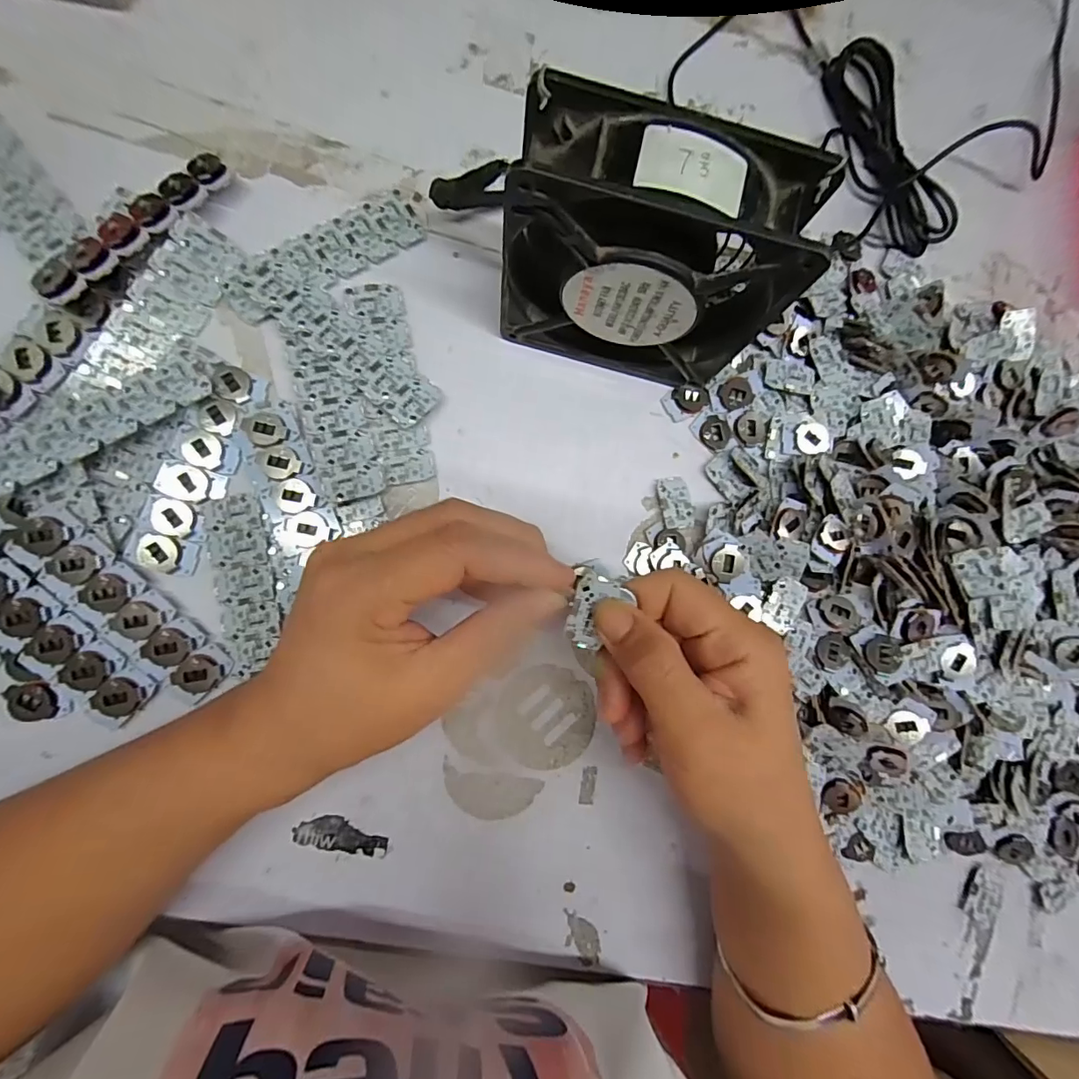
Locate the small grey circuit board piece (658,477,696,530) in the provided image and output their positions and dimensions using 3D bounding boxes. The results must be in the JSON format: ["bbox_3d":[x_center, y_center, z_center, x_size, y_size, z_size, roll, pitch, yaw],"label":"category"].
[{"bbox_3d":[0.079,-0.021,0.286,0.020,0.006,0.029,-7,86,-9],"label":"small grey circuit board piece"}]

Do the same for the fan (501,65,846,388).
[{"bbox_3d":[0.045,-0.123,0.230,0.120,0.121,0.040,12,83,-7],"label":"fan"}]

